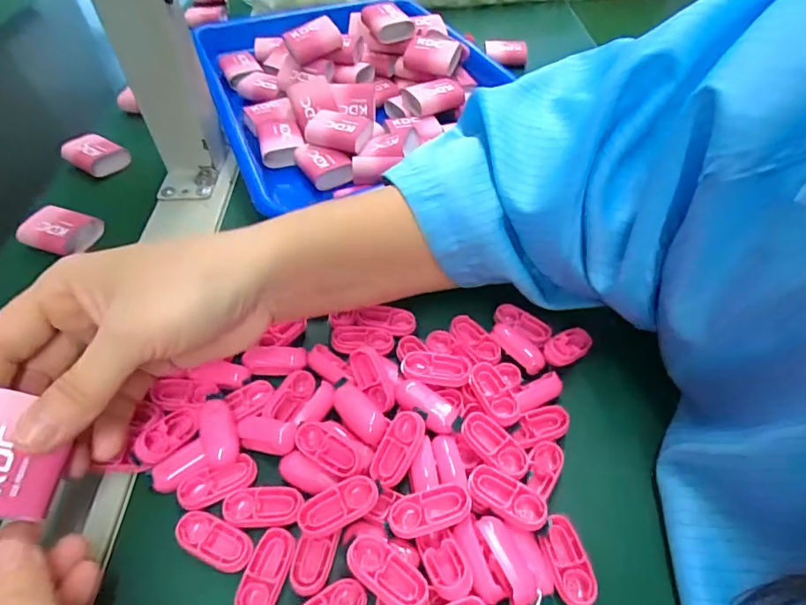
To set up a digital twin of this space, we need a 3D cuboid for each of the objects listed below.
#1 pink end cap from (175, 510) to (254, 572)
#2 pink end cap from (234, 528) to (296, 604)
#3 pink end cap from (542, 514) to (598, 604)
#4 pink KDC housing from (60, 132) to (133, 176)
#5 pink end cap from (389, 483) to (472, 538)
[{"bbox_3d":[-0.079,0.099,0.207,0.035,0.004,0.016,18,52,16],"label":"pink end cap"},{"bbox_3d":[-0.055,0.109,0.200,0.016,0.004,0.033,14,51,13],"label":"pink end cap"},{"bbox_3d":[0.068,0.106,0.205,0.016,0.006,0.033,-7,50,-4],"label":"pink end cap"},{"bbox_3d":[-0.248,-0.119,0.400,0.047,0.015,0.032,20,53,17],"label":"pink KDC housing"},{"bbox_3d":[0.011,0.087,0.207,0.034,0.008,0.015,-13,50,-10],"label":"pink end cap"}]

